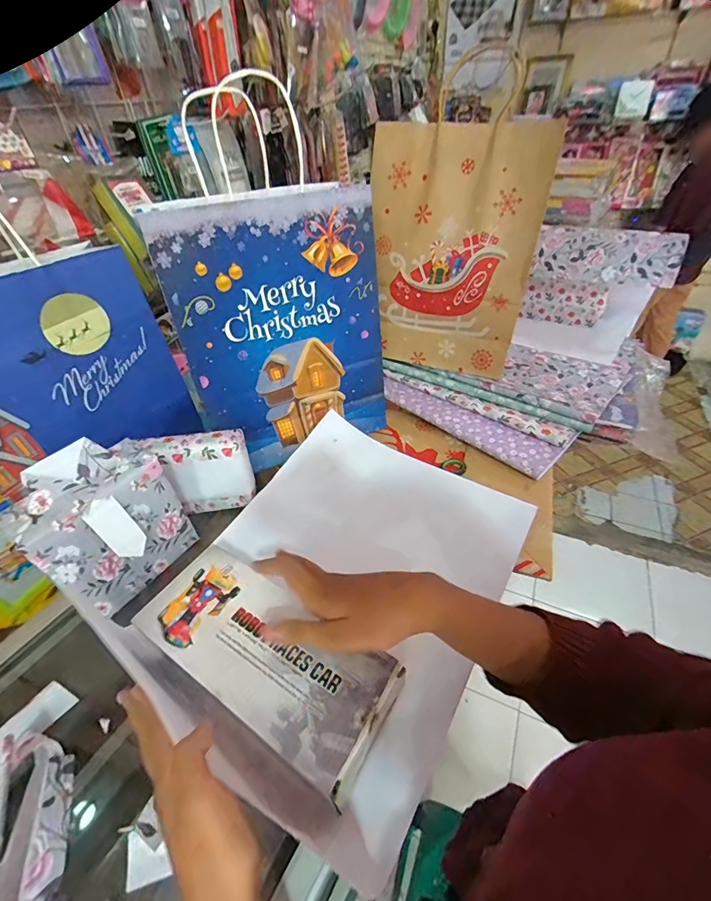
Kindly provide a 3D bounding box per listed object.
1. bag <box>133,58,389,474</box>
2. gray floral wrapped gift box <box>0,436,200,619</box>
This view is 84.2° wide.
[{"bbox_3d":[-0.101,-0.167,0.534,0.255,0.326,0.133,-19,44,-17],"label":"bag"},{"bbox_3d":[-0.252,0.077,0.407,0.068,0.164,0.128,23,48,27],"label":"gray floral wrapped gift box"}]

